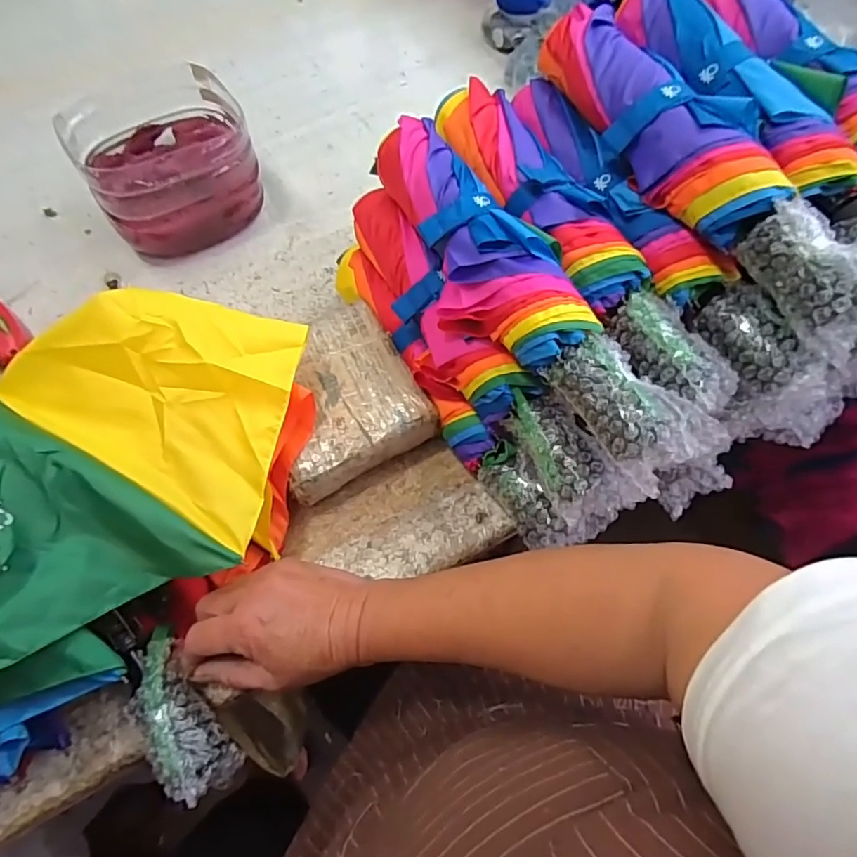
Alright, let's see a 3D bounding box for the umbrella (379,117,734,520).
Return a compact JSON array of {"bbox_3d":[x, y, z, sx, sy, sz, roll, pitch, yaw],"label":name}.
[{"bbox_3d":[0.054,-0.090,0.348,0.077,0.042,0.328,-28,66,-10],"label":"umbrella"}]

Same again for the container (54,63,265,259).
[{"bbox_3d":[-0.255,-0.263,0.541,0.150,0.097,0.155,-1,65,2],"label":"container"}]

